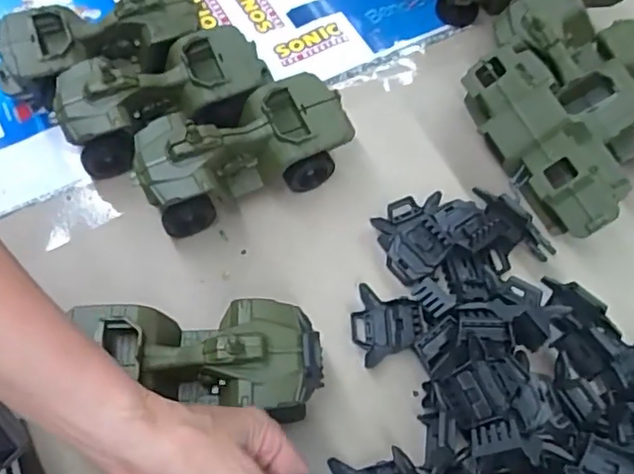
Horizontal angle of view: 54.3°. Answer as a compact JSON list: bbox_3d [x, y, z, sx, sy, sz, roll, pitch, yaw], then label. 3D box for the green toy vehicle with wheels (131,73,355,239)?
[{"bbox_3d":[-0.064,-0.074,0.537,0.179,0.078,0.083,-22,67,-13],"label":"green toy vehicle with wheels"}]

